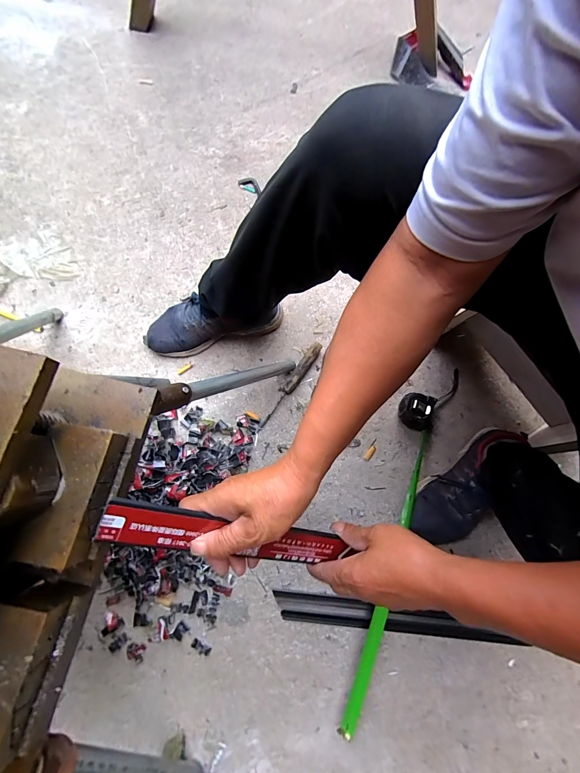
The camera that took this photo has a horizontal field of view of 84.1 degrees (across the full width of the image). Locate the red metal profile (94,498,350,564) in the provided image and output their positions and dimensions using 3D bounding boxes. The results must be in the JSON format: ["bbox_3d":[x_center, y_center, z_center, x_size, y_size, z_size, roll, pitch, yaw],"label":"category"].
[{"bbox_3d":[-0.051,0.161,0.341,0.273,0.017,0.039,23,75,-28],"label":"red metal profile"}]

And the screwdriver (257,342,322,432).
[{"bbox_3d":[0.004,-0.001,0.674,0.025,0.025,0.223,31,78,5],"label":"screwdriver"}]

